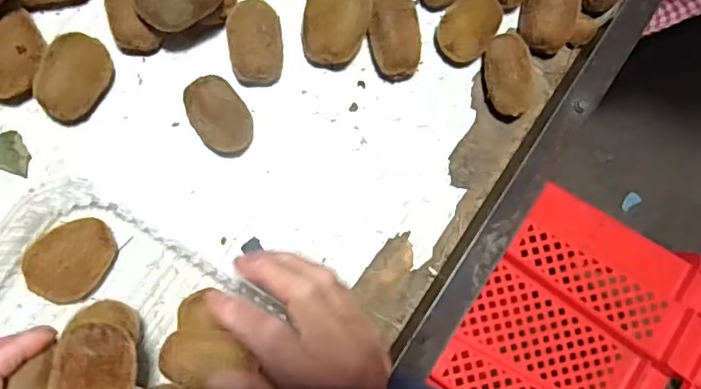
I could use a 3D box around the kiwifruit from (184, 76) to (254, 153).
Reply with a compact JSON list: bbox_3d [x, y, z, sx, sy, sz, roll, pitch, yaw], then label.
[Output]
[{"bbox_3d":[-0.101,-0.061,0.443,0.041,0.046,0.059,-40,97,-10],"label":"kiwifruit"}]

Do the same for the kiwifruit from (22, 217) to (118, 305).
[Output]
[{"bbox_3d":[-0.202,0.046,0.423,0.047,0.036,0.062,43,82,-8],"label":"kiwifruit"}]

